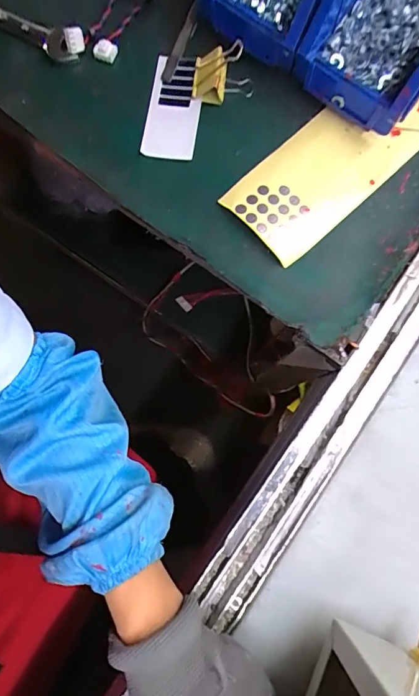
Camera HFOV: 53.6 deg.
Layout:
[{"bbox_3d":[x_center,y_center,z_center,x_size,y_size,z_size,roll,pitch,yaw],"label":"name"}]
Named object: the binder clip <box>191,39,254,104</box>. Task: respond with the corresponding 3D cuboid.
[{"bbox_3d":[0.011,-0.233,0.347,0.051,0.040,0.041,5,79,1],"label":"binder clip"}]

